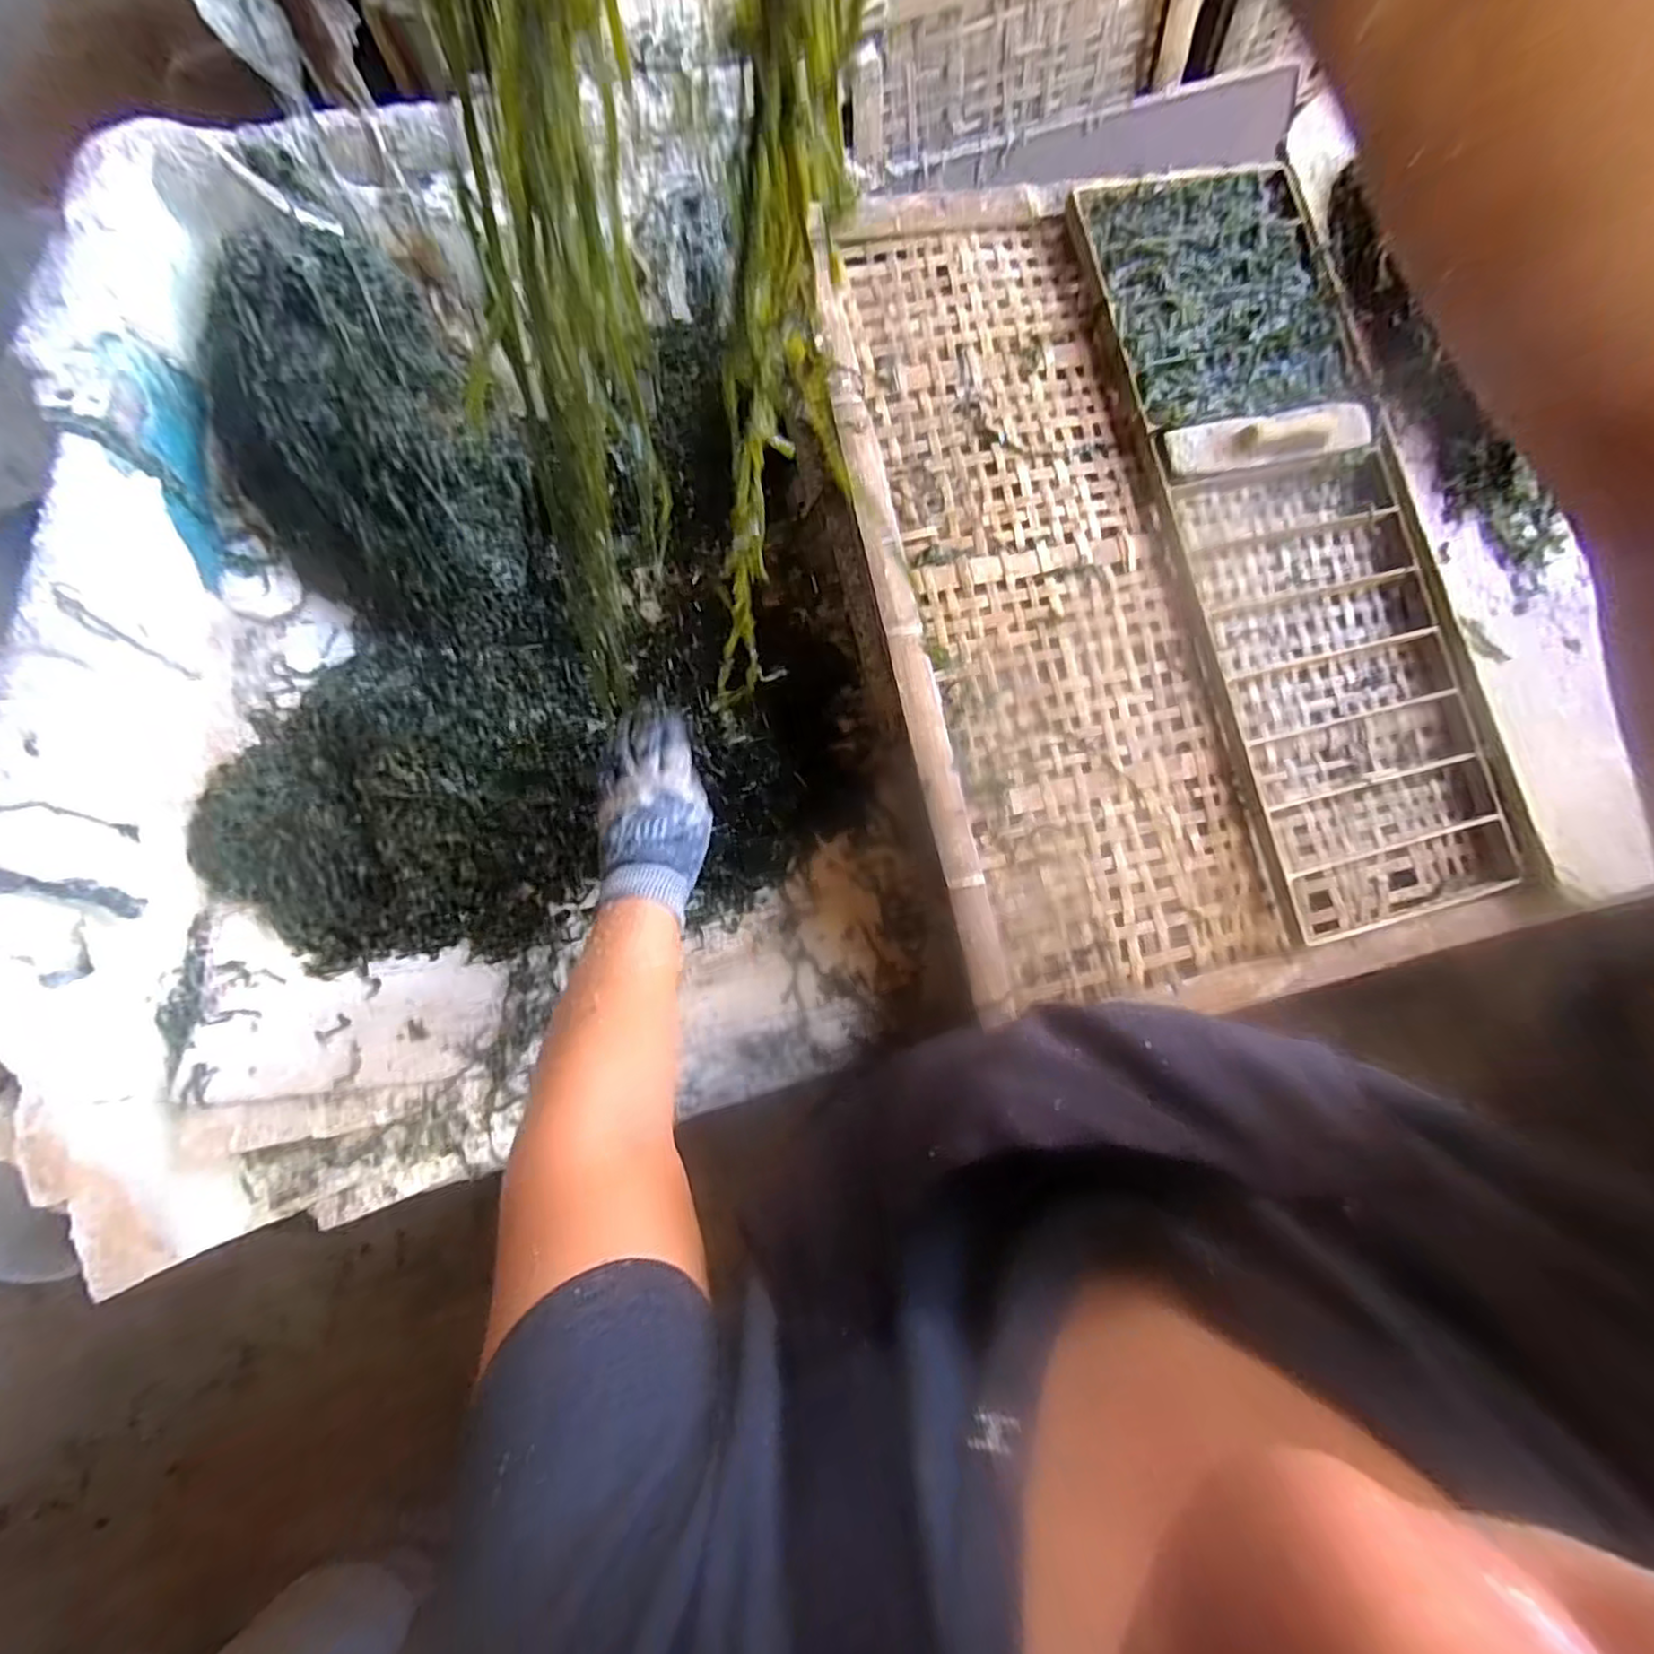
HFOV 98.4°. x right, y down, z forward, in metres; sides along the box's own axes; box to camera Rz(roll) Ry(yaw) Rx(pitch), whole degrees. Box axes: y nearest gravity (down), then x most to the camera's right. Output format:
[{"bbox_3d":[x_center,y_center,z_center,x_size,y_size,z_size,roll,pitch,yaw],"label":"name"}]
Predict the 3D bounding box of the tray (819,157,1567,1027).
[{"bbox_3d":[0.303,-0.240,0.644,0.531,0.040,0.760,-11,85,-6],"label":"tray"}]

